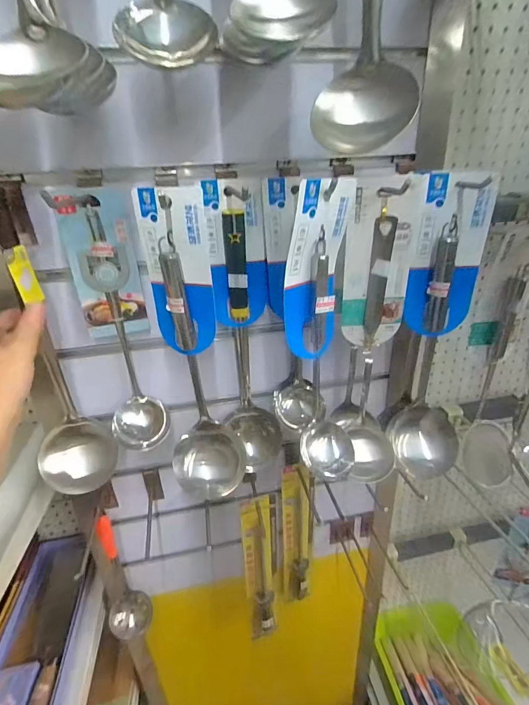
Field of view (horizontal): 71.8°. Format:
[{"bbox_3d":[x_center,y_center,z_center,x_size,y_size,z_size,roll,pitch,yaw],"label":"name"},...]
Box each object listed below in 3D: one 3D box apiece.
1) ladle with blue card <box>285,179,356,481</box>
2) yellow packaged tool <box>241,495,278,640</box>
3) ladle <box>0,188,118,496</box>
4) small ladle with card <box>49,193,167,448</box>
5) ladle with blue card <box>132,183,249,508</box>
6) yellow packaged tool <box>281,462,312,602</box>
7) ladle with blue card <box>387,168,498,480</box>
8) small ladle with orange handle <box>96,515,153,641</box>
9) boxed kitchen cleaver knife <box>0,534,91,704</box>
[{"bbox_3d":[0.066,-0.015,0.389,0.067,0.302,0.085,7,27,19],"label":"ladle with blue card"},{"bbox_3d":[-0.006,0.357,0.592,0.045,0.313,0.023,-9,26,-12],"label":"yellow packaged tool"},{"bbox_3d":[-0.241,0.011,0.422,0.086,0.359,0.052,-6,25,-12],"label":"ladle"},{"bbox_3d":[-0.172,-0.031,0.437,0.073,0.295,0.072,-14,28,-22],"label":"small ladle with card"},{"bbox_3d":[-0.079,0.009,0.419,0.080,0.355,0.057,-9,26,-13],"label":"ladle with blue card"},{"bbox_3d":[0.057,0.329,0.644,0.047,0.311,0.028,2,26,10],"label":"yellow packaged tool"},{"bbox_3d":[0.202,-0.013,0.432,0.074,0.360,0.062,20,34,39],"label":"ladle with blue card"},{"bbox_3d":[-0.236,0.354,0.584,0.064,0.233,0.074,-19,30,-30],"label":"small ladle with orange handle"},{"bbox_3d":[-0.374,0.472,0.617,0.112,0.052,0.345,-7,26,-9],"label":"boxed kitchen cleaver knife"}]

